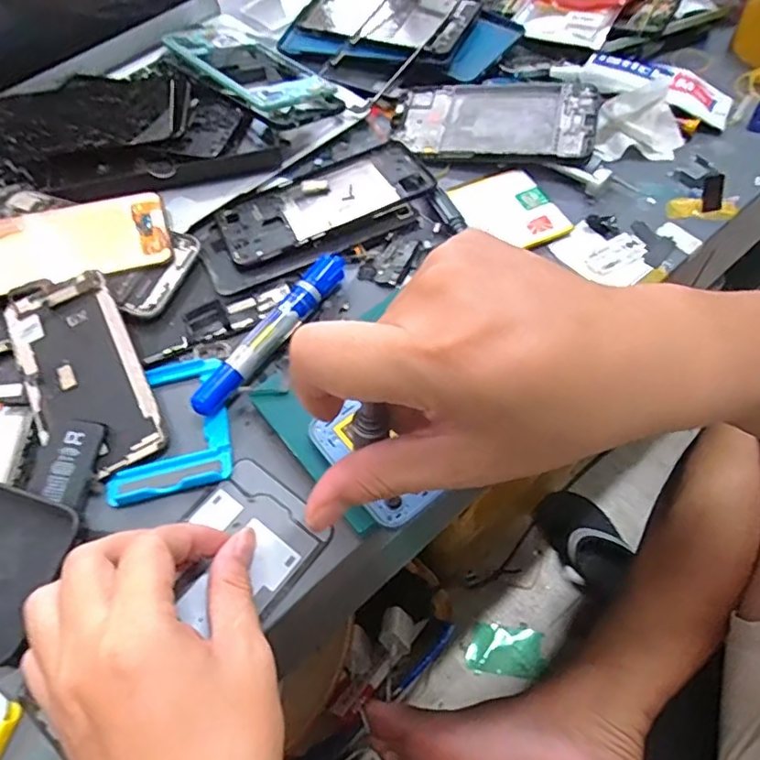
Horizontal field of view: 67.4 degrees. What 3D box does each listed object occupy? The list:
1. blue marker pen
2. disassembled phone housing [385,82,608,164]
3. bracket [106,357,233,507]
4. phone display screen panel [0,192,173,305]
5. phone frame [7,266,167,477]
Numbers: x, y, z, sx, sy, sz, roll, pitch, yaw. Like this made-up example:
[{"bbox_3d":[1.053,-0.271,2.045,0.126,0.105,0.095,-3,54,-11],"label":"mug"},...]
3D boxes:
[{"bbox_3d":[-0.065,-0.032,0.357,0.018,0.013,0.135,28,65,20],"label":"blue marker pen"},{"bbox_3d":[0.086,-0.201,0.441,0.153,0.007,0.077,7,69,17],"label":"disassembled phone housing"},{"bbox_3d":[-0.125,0.026,0.338,0.069,0.009,0.086,-12,58,-2],"label":"bracket"},{"bbox_3d":[-0.226,-0.094,0.390,0.152,0.005,0.074,-17,59,-5],"label":"phone display screen panel"},{"bbox_3d":[-0.183,-0.005,0.350,0.067,0.004,0.138,-26,69,-8],"label":"phone frame"}]

